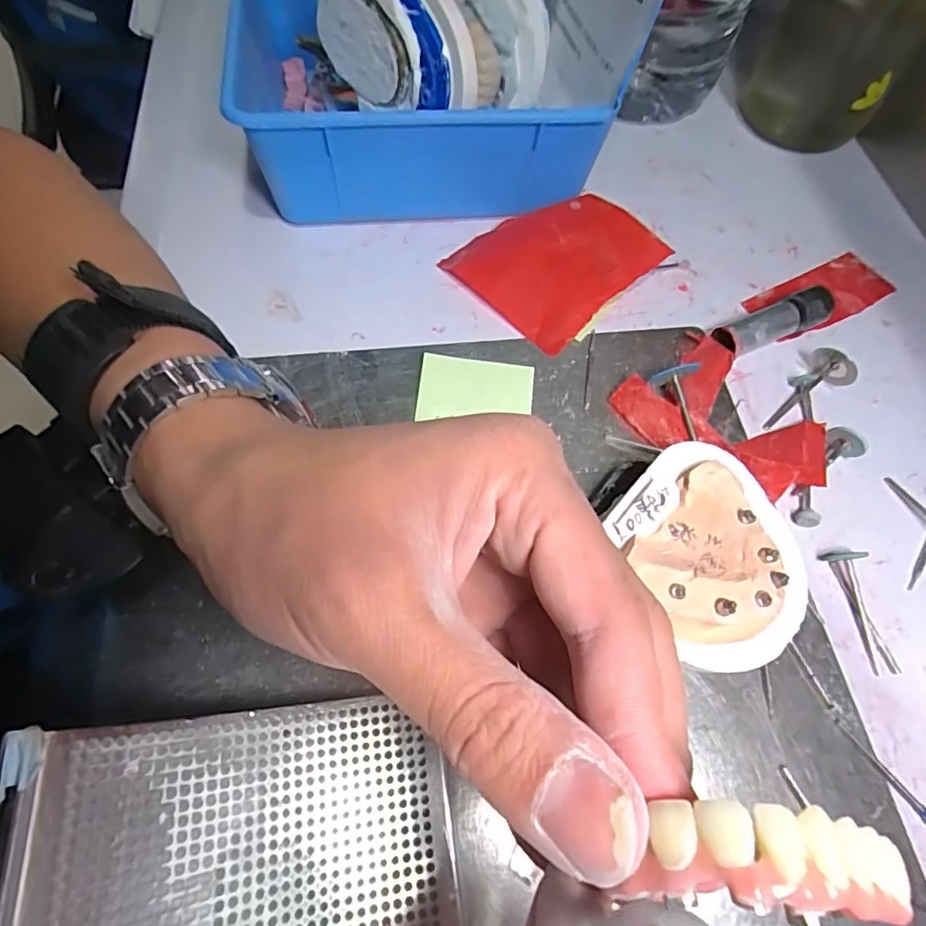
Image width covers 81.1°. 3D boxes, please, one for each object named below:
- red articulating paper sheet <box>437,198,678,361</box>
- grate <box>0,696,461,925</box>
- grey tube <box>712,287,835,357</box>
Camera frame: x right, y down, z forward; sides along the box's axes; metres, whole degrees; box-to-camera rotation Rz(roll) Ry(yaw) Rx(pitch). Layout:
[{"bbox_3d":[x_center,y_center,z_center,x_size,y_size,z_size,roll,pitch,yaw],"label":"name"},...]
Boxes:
[{"bbox_3d":[0.045,-0.101,0.268,0.080,0.008,0.077,-45,76,0],"label":"red articulating paper sheet"},{"bbox_3d":[-0.049,0.114,0.130,0.097,0.073,0.100,-6,65,-6],"label":"grate"},{"bbox_3d":[0.149,-0.066,0.260,0.058,0.018,0.015,-20,67,-12],"label":"grey tube"}]

